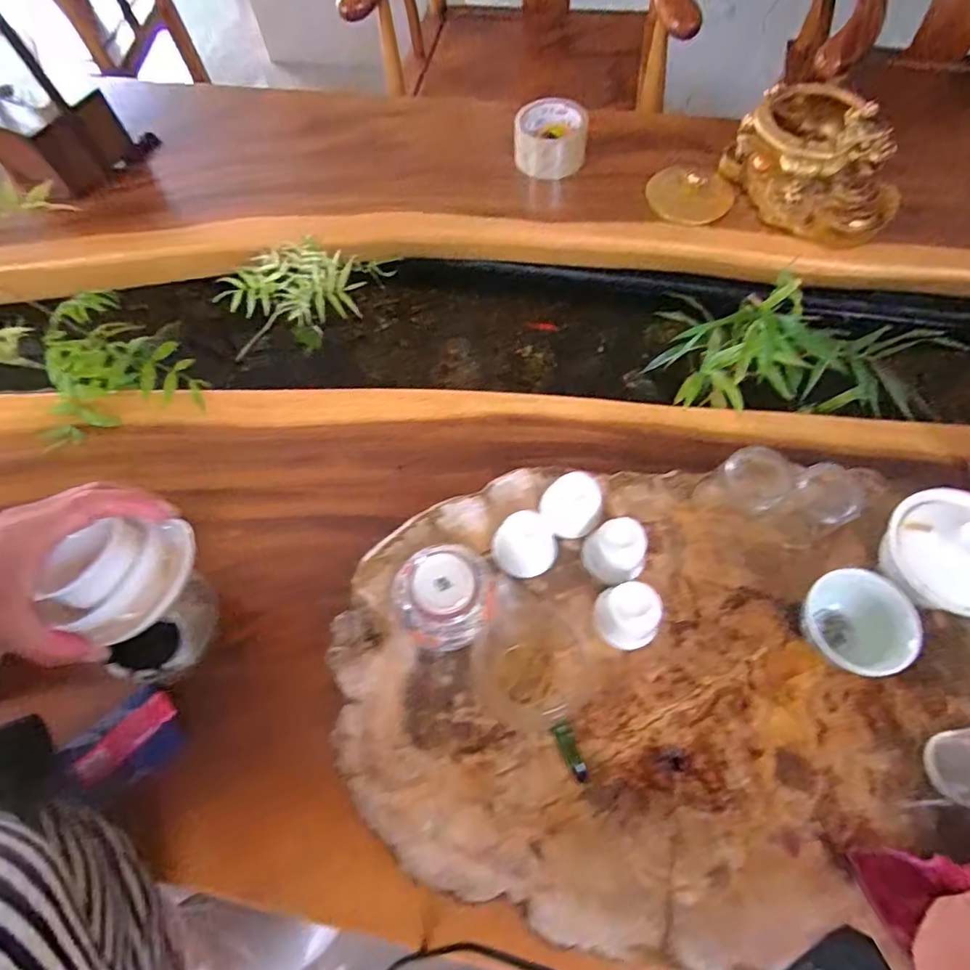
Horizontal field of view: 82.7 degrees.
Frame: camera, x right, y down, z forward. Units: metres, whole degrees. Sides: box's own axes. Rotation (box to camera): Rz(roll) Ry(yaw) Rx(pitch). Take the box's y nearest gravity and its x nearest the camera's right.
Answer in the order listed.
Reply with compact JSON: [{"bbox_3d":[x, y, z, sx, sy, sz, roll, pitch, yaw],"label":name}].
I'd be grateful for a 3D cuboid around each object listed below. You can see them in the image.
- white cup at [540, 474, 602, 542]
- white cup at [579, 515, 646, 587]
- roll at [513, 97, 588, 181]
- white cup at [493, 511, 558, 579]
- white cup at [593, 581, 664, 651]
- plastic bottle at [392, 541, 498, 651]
[{"bbox_3d":[0.071,0.018,0.466,0.047,0.049,0.042,6,65,6],"label":"white cup"},{"bbox_3d":[0.107,0.056,0.450,0.042,0.051,0.042,-1,64,2],"label":"white cup"},{"bbox_3d":[0.087,-0.462,0.743,0.094,0.061,0.103,4,65,5],"label":"roll"},{"bbox_3d":[0.033,0.050,0.456,0.050,0.043,0.043,-26,66,-9],"label":"white cup"},{"bbox_3d":[0.111,0.102,0.429,0.047,0.050,0.042,33,70,17],"label":"white cup"},{"bbox_3d":[-0.031,0.090,0.434,0.075,0.047,0.075,-1,64,2],"label":"plastic bottle"}]

